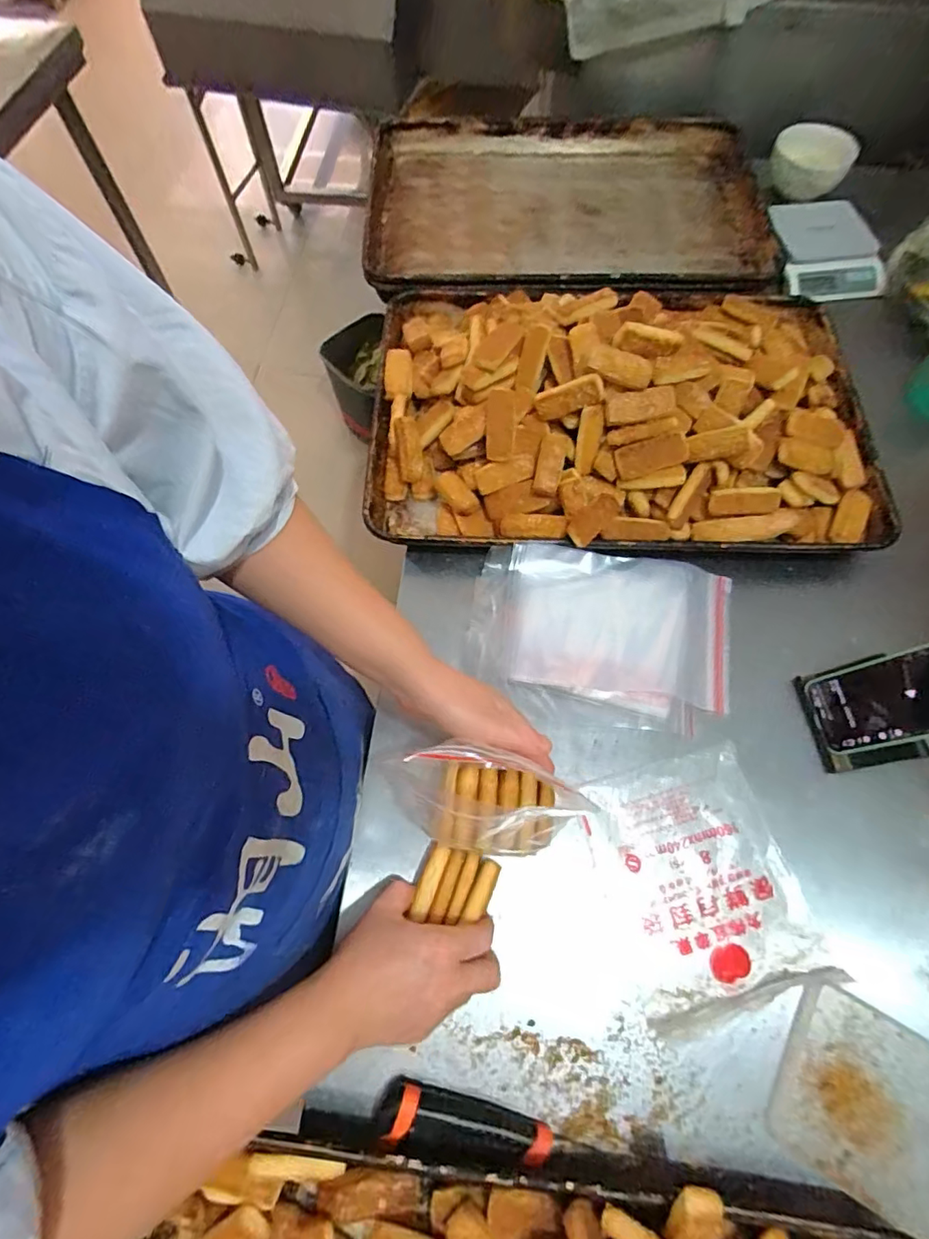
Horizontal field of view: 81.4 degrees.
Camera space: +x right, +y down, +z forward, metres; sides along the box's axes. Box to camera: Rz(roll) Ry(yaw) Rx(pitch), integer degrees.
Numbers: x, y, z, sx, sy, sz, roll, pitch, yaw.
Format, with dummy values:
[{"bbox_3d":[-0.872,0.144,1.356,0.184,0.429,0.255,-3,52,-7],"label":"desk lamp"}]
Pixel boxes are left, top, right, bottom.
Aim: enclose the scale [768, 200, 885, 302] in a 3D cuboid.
[{"bbox_3d":[0.546,-0.565,0.824,0.159,0.044,0.177,-1,67,-1],"label":"scale"}]

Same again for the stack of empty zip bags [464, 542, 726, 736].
[{"bbox_3d":[0.147,0.014,0.578,0.278,0.028,0.190,10,67,0],"label":"stack of empty zip bags"}]

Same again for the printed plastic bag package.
[{"bbox_3d":[0.219,0.242,0.505,0.171,0.009,0.206,-14,68,-6],"label":"printed plastic bag package"}]

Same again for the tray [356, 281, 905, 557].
[{"bbox_3d":[0.193,-0.285,0.647,0.598,0.123,0.406,0,67,0],"label":"tray"}]

